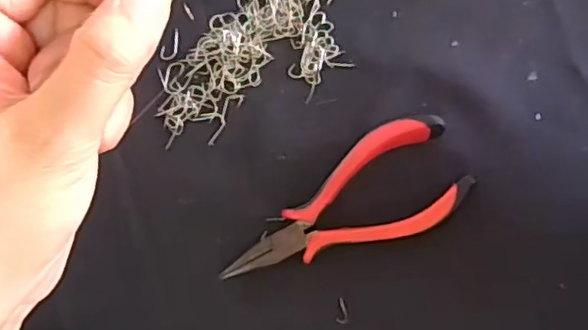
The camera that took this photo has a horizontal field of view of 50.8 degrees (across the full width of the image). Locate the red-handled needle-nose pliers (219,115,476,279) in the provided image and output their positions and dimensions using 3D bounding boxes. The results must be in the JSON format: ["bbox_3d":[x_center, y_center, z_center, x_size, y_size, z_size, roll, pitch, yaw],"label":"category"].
[{"bbox_3d":[0.022,0.019,0.284,0.113,0.016,0.049,-24,82,-4],"label":"red-handled needle-nose pliers"}]

